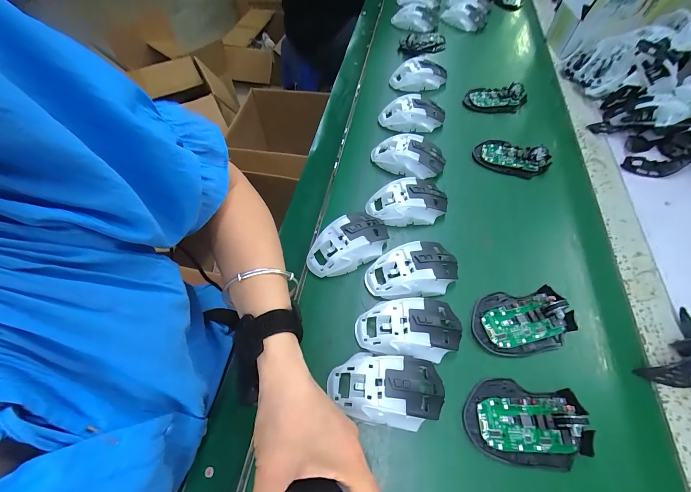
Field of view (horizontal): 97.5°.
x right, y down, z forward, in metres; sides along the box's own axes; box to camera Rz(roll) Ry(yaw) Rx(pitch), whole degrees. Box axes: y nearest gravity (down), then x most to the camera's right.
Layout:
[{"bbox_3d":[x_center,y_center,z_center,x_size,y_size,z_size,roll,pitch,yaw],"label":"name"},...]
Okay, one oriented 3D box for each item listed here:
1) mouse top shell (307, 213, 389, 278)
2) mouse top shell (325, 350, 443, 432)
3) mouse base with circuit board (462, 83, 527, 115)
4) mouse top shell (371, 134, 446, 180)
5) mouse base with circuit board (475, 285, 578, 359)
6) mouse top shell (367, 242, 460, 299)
[{"bbox_3d":[0.004,-0.003,0.396,0.111,0.032,0.061,-31,63,-18],"label":"mouse top shell"},{"bbox_3d":[0.040,0.145,0.305,0.113,0.034,0.063,4,58,3],"label":"mouse top shell"},{"bbox_3d":[0.286,-0.279,0.572,0.114,0.020,0.062,3,58,2],"label":"mouse base with circuit board"},{"bbox_3d":[0.099,-0.145,0.482,0.110,0.034,0.057,26,62,16],"label":"mouse top shell"},{"bbox_3d":[0.207,0.083,0.347,0.112,0.026,0.072,-5,58,-3],"label":"mouse base with circuit board"},{"bbox_3d":[0.084,0.032,0.374,0.111,0.033,0.063,-15,59,-9],"label":"mouse top shell"}]

